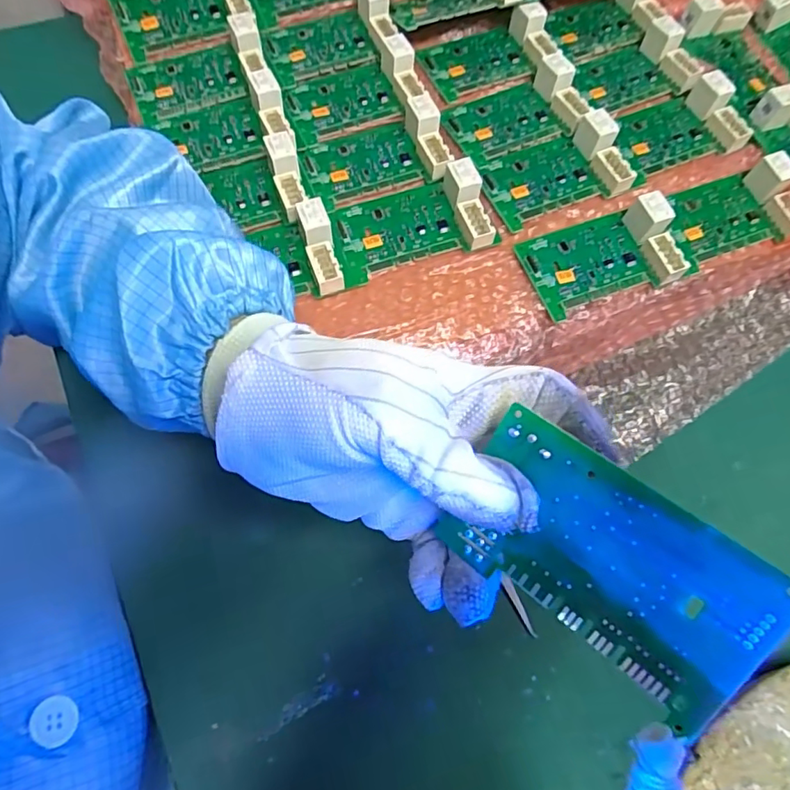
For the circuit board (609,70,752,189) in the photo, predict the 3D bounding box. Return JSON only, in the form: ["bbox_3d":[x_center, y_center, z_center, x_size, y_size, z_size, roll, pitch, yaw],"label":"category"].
[{"bbox_3d":[0.195,-0.189,0.389,0.099,0.022,0.063,-22,74,-11],"label":"circuit board"}]

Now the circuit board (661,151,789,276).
[{"bbox_3d":[0.223,-0.123,0.363,0.104,0.018,0.058,-19,74,-10],"label":"circuit board"}]

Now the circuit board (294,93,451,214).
[{"bbox_3d":[-0.015,-0.159,0.365,0.096,0.025,0.057,-18,74,-10],"label":"circuit board"}]

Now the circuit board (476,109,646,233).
[{"bbox_3d":[0.110,-0.152,0.365,0.099,0.018,0.058,-22,74,-11],"label":"circuit board"}]

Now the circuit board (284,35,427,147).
[{"bbox_3d":[-0.030,-0.211,0.384,0.102,0.021,0.056,-25,75,-12],"label":"circuit board"}]

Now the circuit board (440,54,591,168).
[{"bbox_3d":[0.085,-0.199,0.386,0.096,0.026,0.058,-22,75,-11],"label":"circuit board"}]

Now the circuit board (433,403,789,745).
[{"bbox_3d":[0.066,0.053,0.176,0.097,0.004,0.056,35,105,28],"label":"circuit board"}]

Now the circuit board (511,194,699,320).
[{"bbox_3d":[0.130,-0.088,0.343,0.094,0.022,0.056,-18,74,-10],"label":"circuit board"}]

